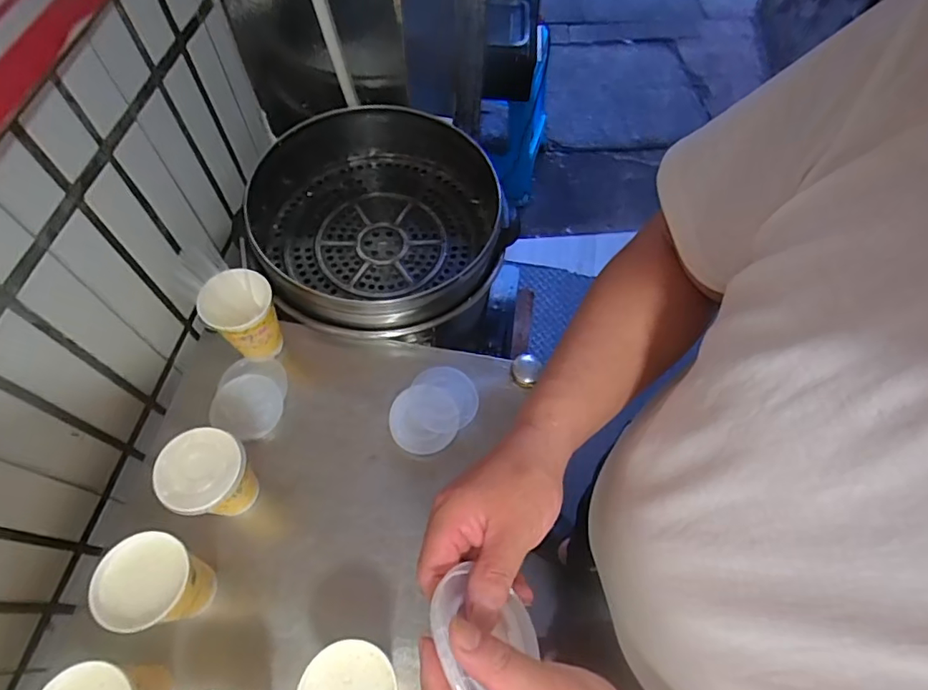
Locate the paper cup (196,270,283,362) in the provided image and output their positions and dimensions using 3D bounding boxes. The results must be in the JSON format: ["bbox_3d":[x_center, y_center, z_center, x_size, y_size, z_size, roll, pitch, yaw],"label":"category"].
[{"bbox_3d":[-0.253,-0.031,0.615,0.079,0.092,0.070,-26,66,-15],"label":"paper cup"}]

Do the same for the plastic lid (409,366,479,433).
[{"bbox_3d":[-0.023,0.064,0.623,0.079,0.009,0.076,4,68,-9],"label":"plastic lid"}]

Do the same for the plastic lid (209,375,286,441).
[{"bbox_3d":[-0.254,0.069,0.614,0.079,0.011,0.075,1,62,-2],"label":"plastic lid"}]

